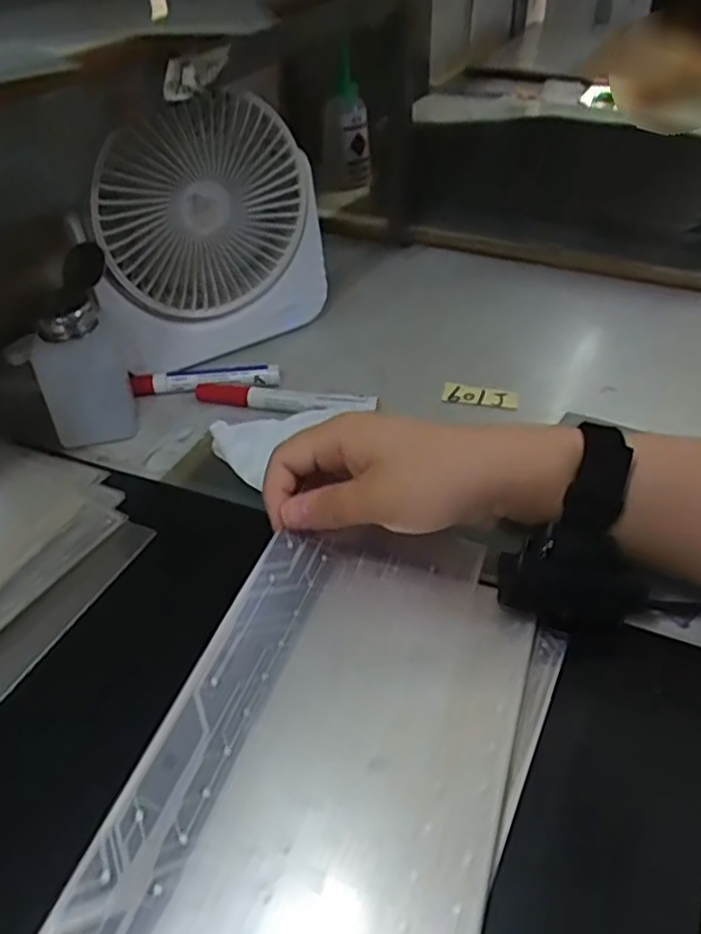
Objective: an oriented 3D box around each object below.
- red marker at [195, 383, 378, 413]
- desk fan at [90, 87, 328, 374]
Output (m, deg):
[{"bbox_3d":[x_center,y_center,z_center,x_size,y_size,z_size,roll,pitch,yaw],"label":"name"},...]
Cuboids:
[{"bbox_3d":[-0.051,-0.050,0.526,0.139,0.015,0.019,7,42,13],"label":"red marker"},{"bbox_3d":[-0.103,-0.168,0.534,0.179,0.188,0.056,-17,42,-15],"label":"desk fan"}]

